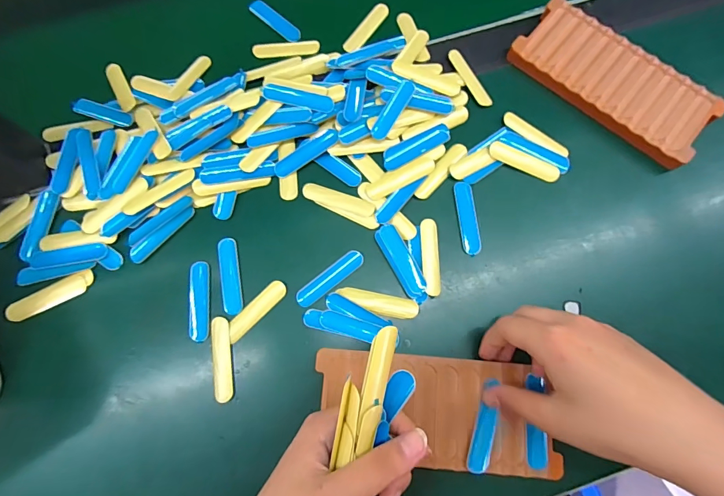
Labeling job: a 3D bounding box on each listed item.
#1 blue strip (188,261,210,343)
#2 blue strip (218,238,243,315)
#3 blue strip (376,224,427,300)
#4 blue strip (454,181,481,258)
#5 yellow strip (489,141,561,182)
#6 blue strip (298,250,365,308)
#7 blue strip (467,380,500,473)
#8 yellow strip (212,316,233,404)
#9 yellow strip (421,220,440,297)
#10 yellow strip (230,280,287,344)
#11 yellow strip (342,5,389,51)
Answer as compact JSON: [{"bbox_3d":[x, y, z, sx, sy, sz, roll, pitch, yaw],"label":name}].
[{"bbox_3d":[-0.130,0.042,0.308,0.015,0.005,0.062,-4,77,1],"label":"blue strip"},{"bbox_3d":[-0.107,0.022,0.313,0.016,0.004,0.062,-9,77,-1],"label":"blue strip"},{"bbox_3d":[0.032,0.010,0.315,0.019,0.004,0.063,-28,78,-5],"label":"blue strip"},{"bbox_3d":[0.089,-0.026,0.323,0.015,0.004,0.062,-6,77,0],"label":"blue strip"},{"bbox_3d":[0.140,-0.075,0.331,0.062,0.005,0.017,23,79,6],"label":"yellow strip"},{"bbox_3d":[-0.026,0.024,0.312,0.062,0.004,0.016,-38,79,-7],"label":"blue strip"},{"bbox_3d":[0.088,0.125,0.273,0.016,0.006,0.062,14,76,5],"label":"blue strip"},{"bbox_3d":[-0.109,0.086,0.299,0.014,0.004,0.063,-7,77,0],"label":"yellow strip"},{"bbox_3d":[0.056,0.007,0.316,0.014,0.004,0.062,-1,77,1],"label":"yellow strip"},{"bbox_3d":[-0.084,0.049,0.307,0.058,0.004,0.014,-44,80,-8],"label":"yellow strip"},{"bbox_3d":[0.004,-0.214,0.378,0.016,0.004,0.064,35,78,1],"label":"yellow strip"}]

